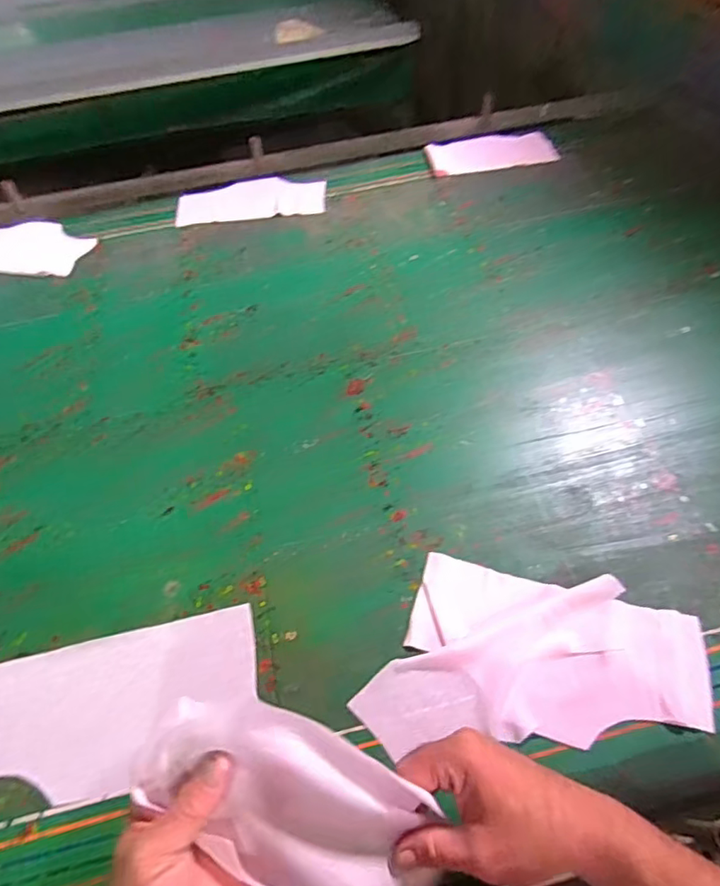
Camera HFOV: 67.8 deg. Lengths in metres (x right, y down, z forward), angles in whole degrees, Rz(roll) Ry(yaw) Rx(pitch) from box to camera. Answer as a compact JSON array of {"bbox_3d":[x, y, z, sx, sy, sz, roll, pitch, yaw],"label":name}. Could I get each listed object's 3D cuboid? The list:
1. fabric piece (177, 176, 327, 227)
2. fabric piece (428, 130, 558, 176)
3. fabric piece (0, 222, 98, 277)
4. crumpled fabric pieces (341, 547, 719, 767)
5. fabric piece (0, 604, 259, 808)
[{"bbox_3d":[-0.221,-0.504,1.102,0.299,0.008,0.147,-6,53,2],"label":"fabric piece"},{"bbox_3d":[0.280,-0.625,1.151,0.269,0.010,0.135,-8,54,-5],"label":"fabric piece"},{"bbox_3d":[-0.681,-0.386,1.054,0.303,0.016,0.142,8,55,11],"label":"fabric piece"},{"bbox_3d":[0.178,0.216,0.551,0.331,0.017,0.183,2,54,7],"label":"crumpled fabric pieces"},{"bbox_3d":[-0.260,0.273,0.552,0.304,0.008,0.148,-12,53,-3],"label":"fabric piece"}]

